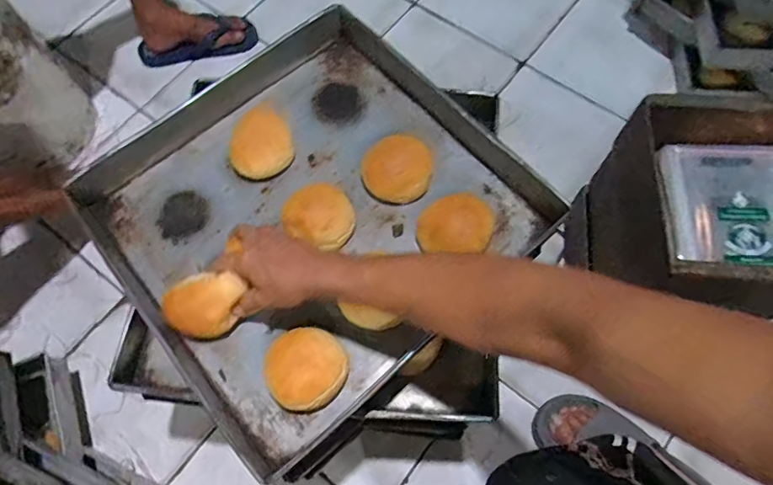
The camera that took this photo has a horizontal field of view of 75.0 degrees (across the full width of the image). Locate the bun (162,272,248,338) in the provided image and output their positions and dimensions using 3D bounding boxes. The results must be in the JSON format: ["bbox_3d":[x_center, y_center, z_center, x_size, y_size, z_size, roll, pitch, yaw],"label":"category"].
[{"bbox_3d":[-0.206,0.070,0.582,0.083,0.046,0.070,-19,101,-10],"label":"bun"}]

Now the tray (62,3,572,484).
[{"bbox_3d":[-0.103,-0.055,0.643,0.466,0.073,0.485,-39,72,-14],"label":"tray"}]

